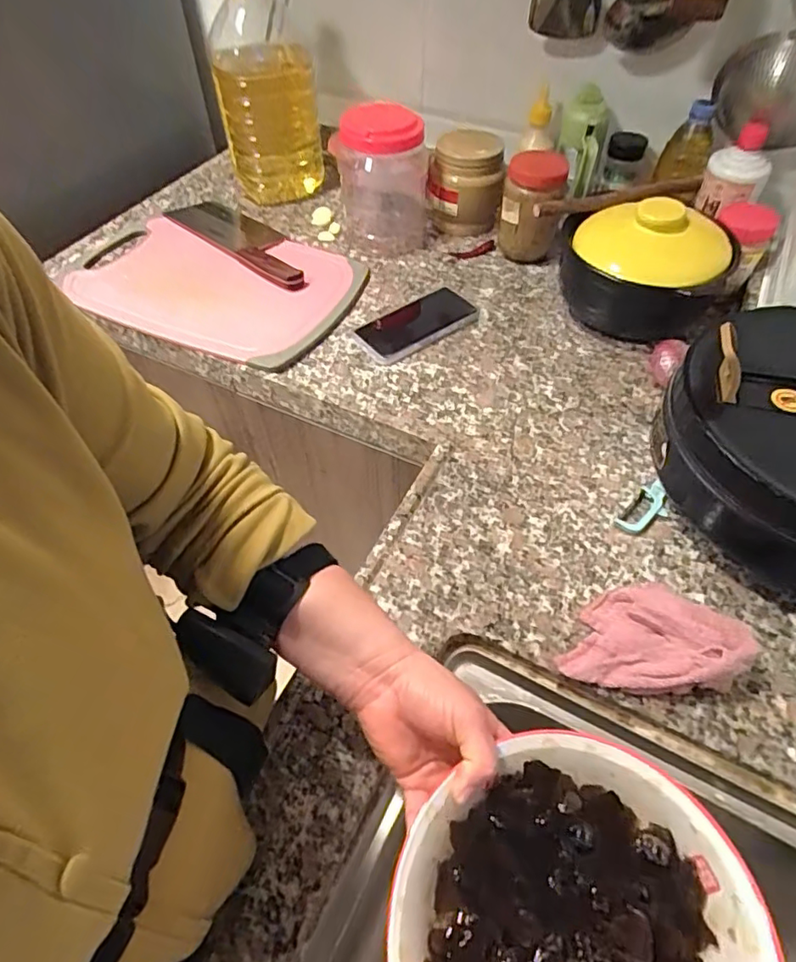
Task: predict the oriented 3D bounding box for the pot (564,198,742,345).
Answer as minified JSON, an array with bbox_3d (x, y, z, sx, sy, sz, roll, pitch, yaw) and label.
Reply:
[{"bbox_3d":[0.311,-0.273,0.712,0.190,0.134,0.166,12,54,10],"label":"pot"}]

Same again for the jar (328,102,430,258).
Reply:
[{"bbox_3d":[-0.021,-0.458,0.843,0.135,0.147,0.144,0,53,1],"label":"jar"}]

